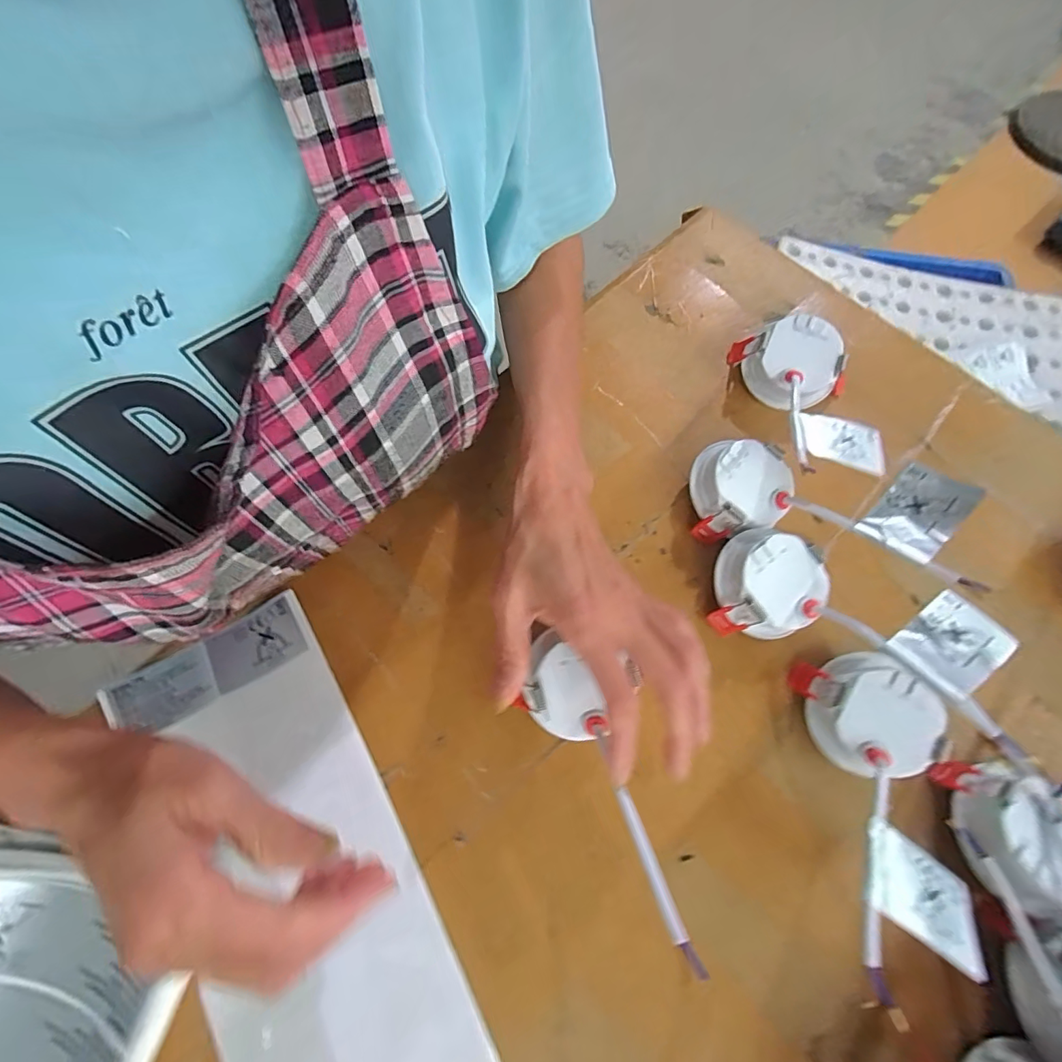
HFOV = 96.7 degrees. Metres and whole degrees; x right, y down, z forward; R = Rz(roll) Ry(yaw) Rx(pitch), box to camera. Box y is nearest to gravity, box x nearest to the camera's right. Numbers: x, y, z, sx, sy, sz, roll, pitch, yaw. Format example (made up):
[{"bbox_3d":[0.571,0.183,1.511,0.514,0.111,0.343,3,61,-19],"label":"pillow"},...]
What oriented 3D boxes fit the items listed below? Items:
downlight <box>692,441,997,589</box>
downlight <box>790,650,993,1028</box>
[{"bbox_3d":[0.184,-0.026,0.305,0.155,0.036,0.091,11,69,30],"label":"downlight"},{"bbox_3d":[0.194,0.144,0.256,0.071,0.045,0.157,9,55,3],"label":"downlight"}]

